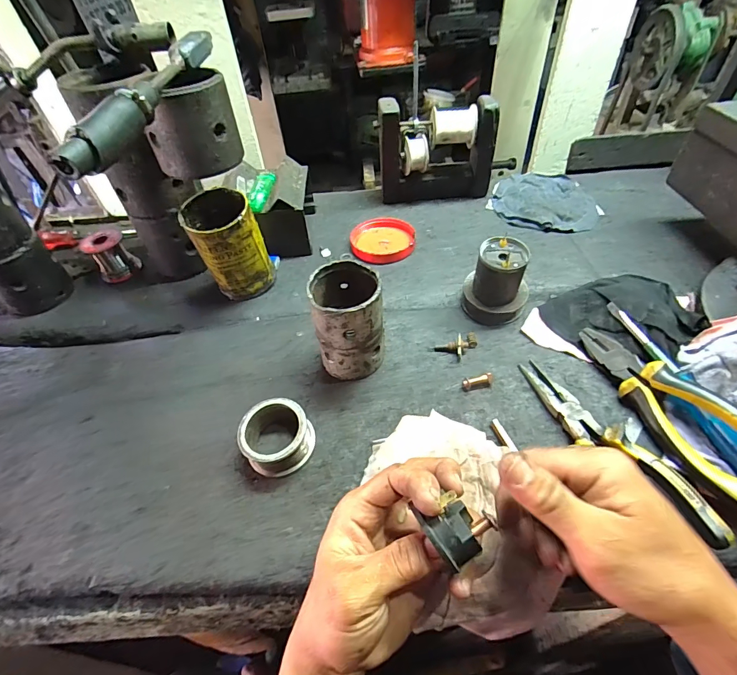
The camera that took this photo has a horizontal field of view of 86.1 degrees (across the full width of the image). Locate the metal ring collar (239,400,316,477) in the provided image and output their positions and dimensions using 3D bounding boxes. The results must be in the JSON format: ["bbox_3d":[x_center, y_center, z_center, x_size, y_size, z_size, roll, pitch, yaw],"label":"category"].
[{"bbox_3d":[-0.084,0.090,0.359,0.062,0.035,0.059,-3,47,3],"label":"metal ring collar"}]

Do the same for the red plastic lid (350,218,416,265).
[{"bbox_3d":[0.020,-0.133,0.554,0.089,0.019,0.082,-3,47,3],"label":"red plastic lid"}]

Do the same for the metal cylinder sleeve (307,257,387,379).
[{"bbox_3d":[-0.019,-0.017,0.393,0.068,0.104,0.075,-7,49,-1],"label":"metal cylinder sleeve"}]

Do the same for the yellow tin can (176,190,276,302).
[{"bbox_3d":[-0.166,-0.108,0.473,0.073,0.116,0.074,-3,47,3],"label":"yellow tin can"}]

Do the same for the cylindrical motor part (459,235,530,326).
[{"bbox_3d":[0.144,-0.061,0.439,0.059,0.078,0.061,-3,47,3],"label":"cylindrical motor part"}]

